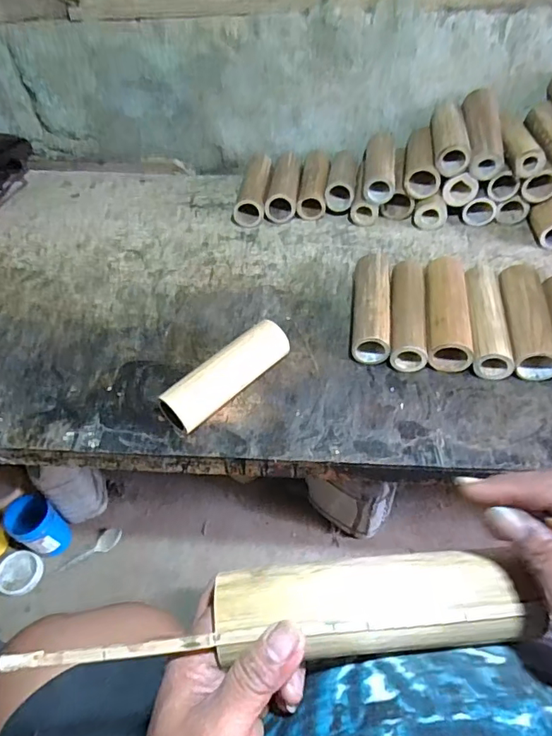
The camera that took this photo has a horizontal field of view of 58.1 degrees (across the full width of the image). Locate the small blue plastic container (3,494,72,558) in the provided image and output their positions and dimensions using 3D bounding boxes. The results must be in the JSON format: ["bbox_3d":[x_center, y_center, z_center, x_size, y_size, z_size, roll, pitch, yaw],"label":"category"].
[{"bbox_3d":[-0.490,0.329,1.030,0.081,0.135,0.085,-2,49,2],"label":"small blue plastic container"}]

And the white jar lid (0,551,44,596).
[{"bbox_3d":[-0.531,0.424,1.027,0.094,0.016,0.083,12,51,15],"label":"white jar lid"}]

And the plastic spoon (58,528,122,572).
[{"bbox_3d":[-0.387,0.390,1.051,0.137,0.009,0.039,-37,56,-25],"label":"plastic spoon"}]

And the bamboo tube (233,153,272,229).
[{"bbox_3d":[-0.035,-0.341,0.934,0.056,0.050,0.202,4,49,8],"label":"bamboo tube"}]

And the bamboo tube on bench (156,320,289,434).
[{"bbox_3d":[-0.061,0.012,0.630,0.049,0.056,0.180,34,59,29],"label":"bamboo tube on bench"}]

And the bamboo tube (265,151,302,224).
[{"bbox_3d":[0.015,-0.338,0.929,0.061,0.047,0.172,0,49,4],"label":"bamboo tube"}]

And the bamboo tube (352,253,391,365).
[{"bbox_3d":[0.134,-0.087,0.703,0.052,0.054,0.181,3,49,7],"label":"bamboo tube"}]

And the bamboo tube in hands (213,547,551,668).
[{"bbox_3d":[0.054,0.139,0.286,0.167,0.057,0.045,-2,49,-1],"label":"bamboo tube in hands"}]

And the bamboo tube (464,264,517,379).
[{"bbox_3d":[0.284,-0.066,0.682,0.047,0.050,0.177,3,49,7],"label":"bamboo tube"}]

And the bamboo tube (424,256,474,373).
[{"bbox_3d":[0.234,-0.077,0.689,0.058,0.059,0.179,5,49,9],"label":"bamboo tube"}]

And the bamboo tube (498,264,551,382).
[{"bbox_3d":[0.338,-0.067,0.678,0.052,0.058,0.180,5,49,9],"label":"bamboo tube"}]

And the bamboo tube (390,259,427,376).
[{"bbox_3d":[0.182,-0.077,0.695,0.044,0.051,0.182,3,49,7],"label":"bamboo tube"}]

